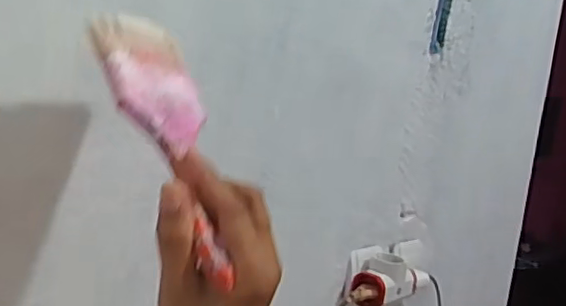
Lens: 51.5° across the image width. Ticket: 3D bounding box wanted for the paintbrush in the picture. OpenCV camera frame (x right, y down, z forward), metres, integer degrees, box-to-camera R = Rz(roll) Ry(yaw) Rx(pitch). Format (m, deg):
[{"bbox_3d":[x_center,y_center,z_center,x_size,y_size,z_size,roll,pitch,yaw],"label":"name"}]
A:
[{"bbox_3d":[-0.069,-0.011,0.377,0.069,0.195,0.009,2,-33,-46],"label":"paintbrush"}]

